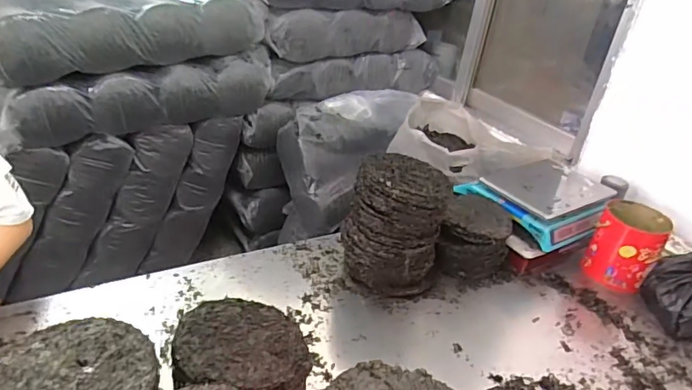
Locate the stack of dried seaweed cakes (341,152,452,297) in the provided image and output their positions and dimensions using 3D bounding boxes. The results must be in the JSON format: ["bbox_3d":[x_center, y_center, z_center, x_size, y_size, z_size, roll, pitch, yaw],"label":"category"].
[{"bbox_3d":[0.111,0.074,1.133,0.200,0.291,0.185,20,30,23],"label":"stack of dried seaweed cakes"}]

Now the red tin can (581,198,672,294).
[{"bbox_3d":[0.726,0.130,1.306,0.159,0.171,0.178,21,30,25],"label":"red tin can"}]

